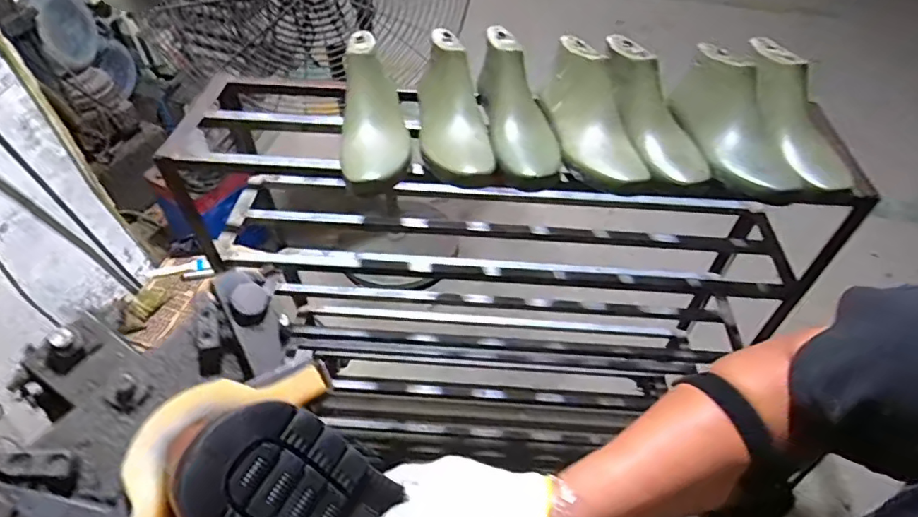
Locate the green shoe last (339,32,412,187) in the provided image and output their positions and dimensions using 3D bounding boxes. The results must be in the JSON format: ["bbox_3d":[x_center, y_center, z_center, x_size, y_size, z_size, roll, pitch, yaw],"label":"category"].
[{"bbox_3d":[-0.113,-0.198,0.715,0.085,0.121,0.245,-4,52,-3],"label":"green shoe last"}]

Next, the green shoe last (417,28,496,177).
[{"bbox_3d":[-0.016,-0.202,0.731,0.085,0.110,0.255,-11,52,-9],"label":"green shoe last"}]

